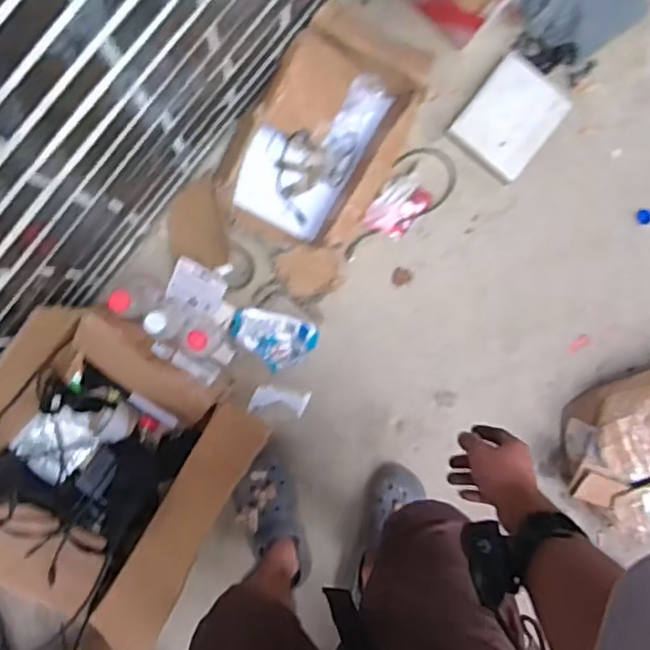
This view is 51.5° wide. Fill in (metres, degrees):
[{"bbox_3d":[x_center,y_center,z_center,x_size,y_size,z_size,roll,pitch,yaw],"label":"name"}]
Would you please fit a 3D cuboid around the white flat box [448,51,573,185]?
[{"bbox_3d":[0.341,-0.380,1.232,0.152,0.025,0.195,38,90,-5],"label":"white flat box"}]

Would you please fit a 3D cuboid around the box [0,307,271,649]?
[{"bbox_3d":[-0.351,0.240,1.099,0.412,0.285,0.418,31,91,-5],"label":"box"}]

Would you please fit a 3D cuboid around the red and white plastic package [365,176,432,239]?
[{"bbox_3d":[0.135,-0.214,1.232,0.080,0.023,0.116,39,90,-5],"label":"red and white plastic package"}]

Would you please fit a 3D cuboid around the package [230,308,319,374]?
[{"bbox_3d":[-0.096,0.028,1.235,0.155,0.014,0.100,14,92,-4],"label":"package"}]

